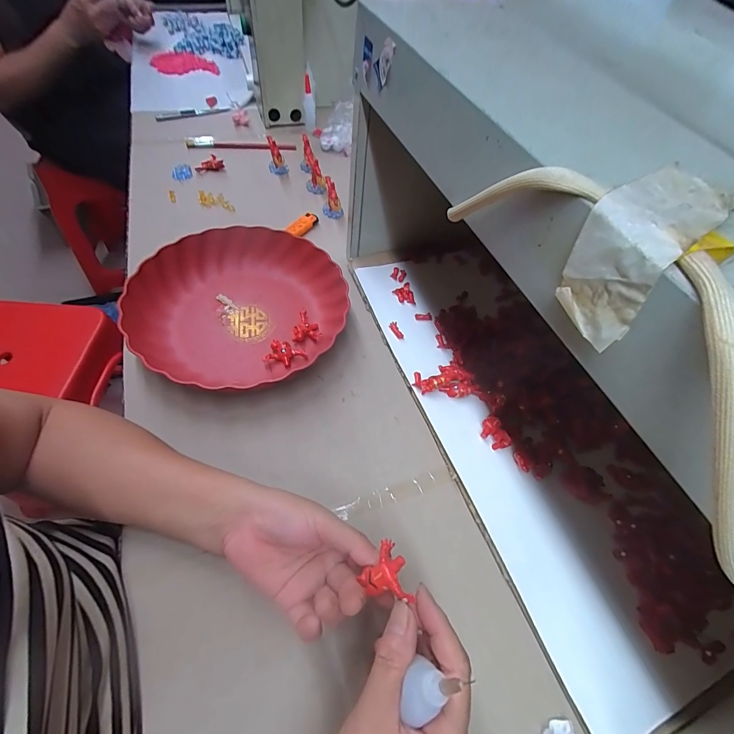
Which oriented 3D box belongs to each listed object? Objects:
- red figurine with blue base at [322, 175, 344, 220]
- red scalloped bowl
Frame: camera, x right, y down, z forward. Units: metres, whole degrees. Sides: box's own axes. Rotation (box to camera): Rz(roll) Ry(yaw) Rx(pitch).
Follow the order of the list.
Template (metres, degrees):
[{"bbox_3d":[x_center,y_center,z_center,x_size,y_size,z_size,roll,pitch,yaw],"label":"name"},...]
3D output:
[{"bbox_3d":[-0.059,-0.280,0.598,0.031,0.061,0.037,-4,57,-9],"label":"red figurine with blue base"},{"bbox_3d":[-0.153,-0.089,0.442,0.242,0.054,0.223,0,58,-1],"label":"red scalloped bowl"}]

